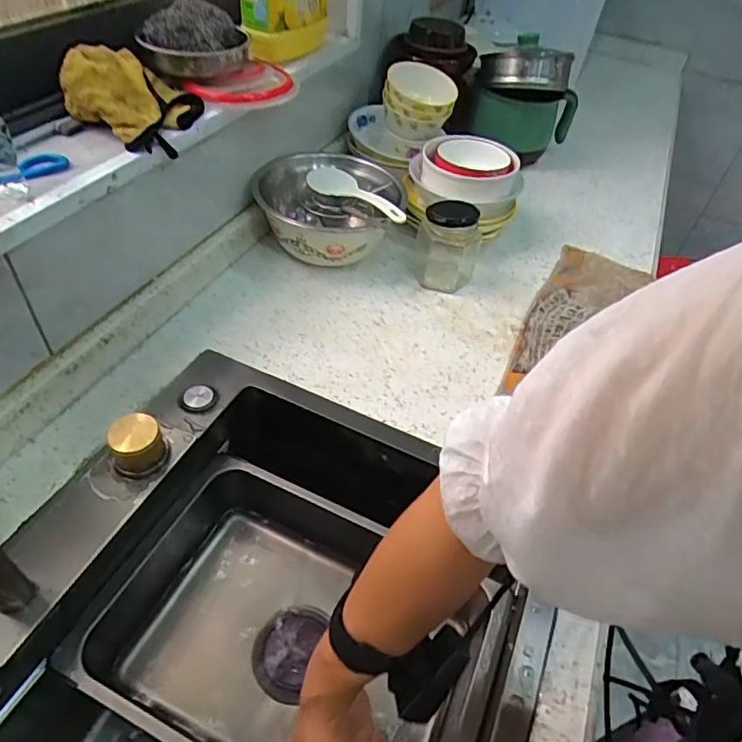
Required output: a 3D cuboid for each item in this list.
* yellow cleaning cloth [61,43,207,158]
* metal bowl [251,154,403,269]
[{"bbox_3d":[-0.248,-0.305,0.601,0.101,0.063,0.153,3,46,-4],"label":"yellow cleaning cloth"},{"bbox_3d":[-0.058,-0.224,0.795,0.184,0.110,0.194,4,49,-5],"label":"metal bowl"}]

